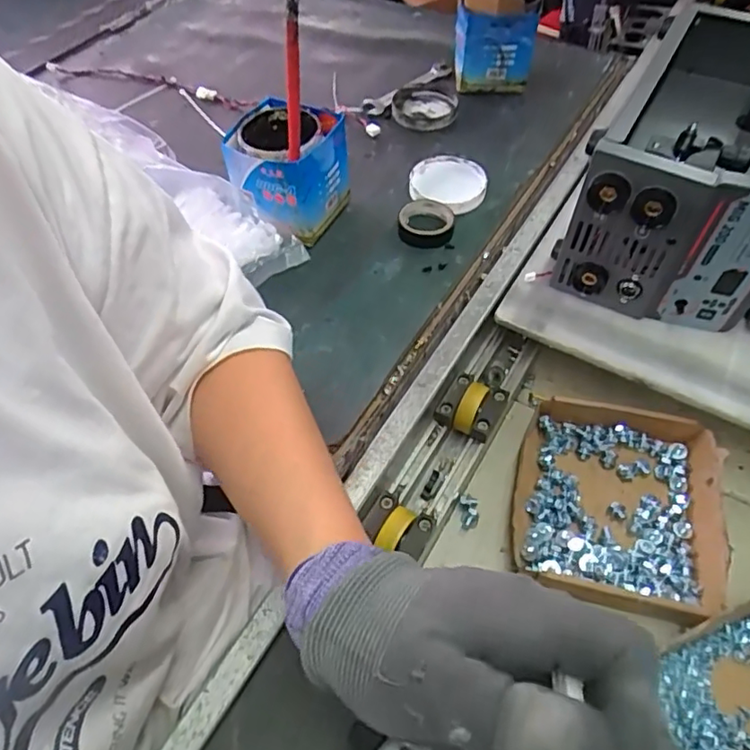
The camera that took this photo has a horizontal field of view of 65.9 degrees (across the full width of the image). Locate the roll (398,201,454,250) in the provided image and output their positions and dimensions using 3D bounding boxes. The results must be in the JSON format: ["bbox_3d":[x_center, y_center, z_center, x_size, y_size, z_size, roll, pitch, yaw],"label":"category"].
[{"bbox_3d":[0.055,-0.161,0.621,0.058,0.016,0.063,-2,54,2],"label":"roll"}]

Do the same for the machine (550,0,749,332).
[{"bbox_3d":[0.321,-0.203,0.563,0.174,0.156,0.315,26,60,20],"label":"machine"}]

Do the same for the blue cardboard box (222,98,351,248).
[{"bbox_3d":[-0.092,-0.210,0.605,0.099,0.108,0.096,20,58,17],"label":"blue cardboard box"}]

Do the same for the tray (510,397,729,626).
[{"bbox_3d":[0.208,0.110,0.499,0.165,0.026,0.178,10,56,10],"label":"tray"}]

